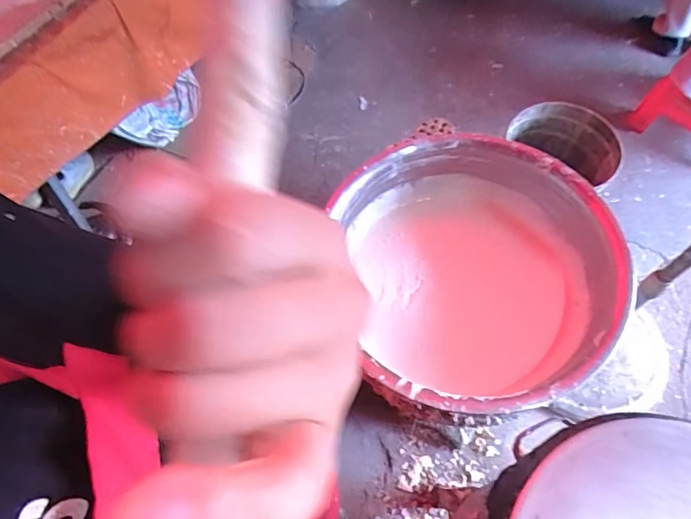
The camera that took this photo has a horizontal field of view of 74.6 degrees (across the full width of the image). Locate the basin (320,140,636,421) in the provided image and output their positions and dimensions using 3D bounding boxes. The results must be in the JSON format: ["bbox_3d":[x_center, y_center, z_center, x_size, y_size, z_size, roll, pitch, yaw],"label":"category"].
[{"bbox_3d":[0.235,0.020,0.844,0.471,0.185,0.506,-2,60,3],"label":"basin"}]

